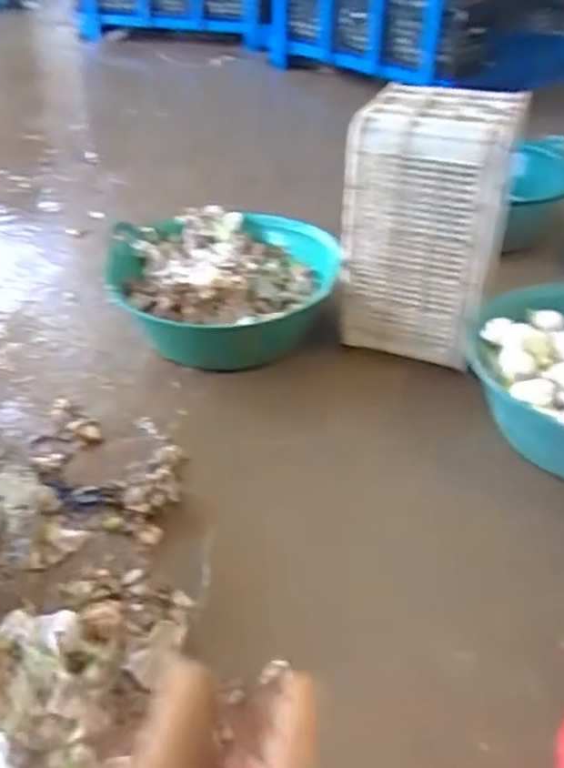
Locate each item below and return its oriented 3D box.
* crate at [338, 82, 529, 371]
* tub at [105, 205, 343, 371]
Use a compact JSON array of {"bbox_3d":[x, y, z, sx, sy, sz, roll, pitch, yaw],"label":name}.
[{"bbox_3d":[0.314,-0.338,1.588,0.324,0.537,0.247,16,39,17],"label":"crate"},{"bbox_3d":[-0.163,-0.237,1.733,0.563,0.155,0.540,2,37,-2],"label":"tub"}]

